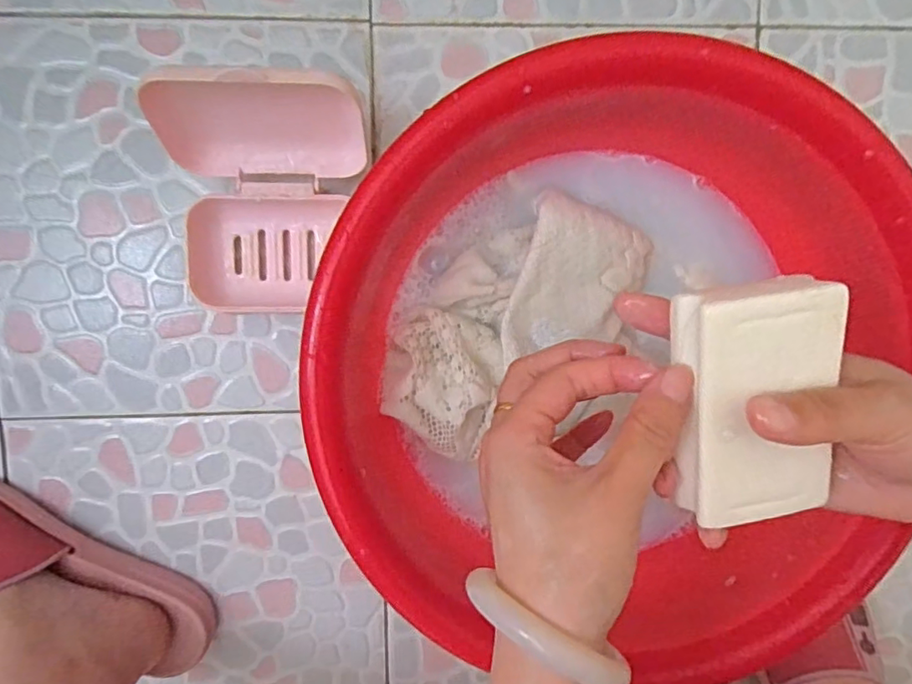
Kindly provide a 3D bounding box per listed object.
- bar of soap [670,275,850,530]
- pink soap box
[{"bbox_3d":[0.122,0.026,0.224,0.061,0.025,0.101,-8,98,-1],"label":"bar of soap"},{"bbox_3d":[-0.127,-0.095,0.372,0.131,0.100,0.155,2,97,-3],"label":"pink soap box"}]

